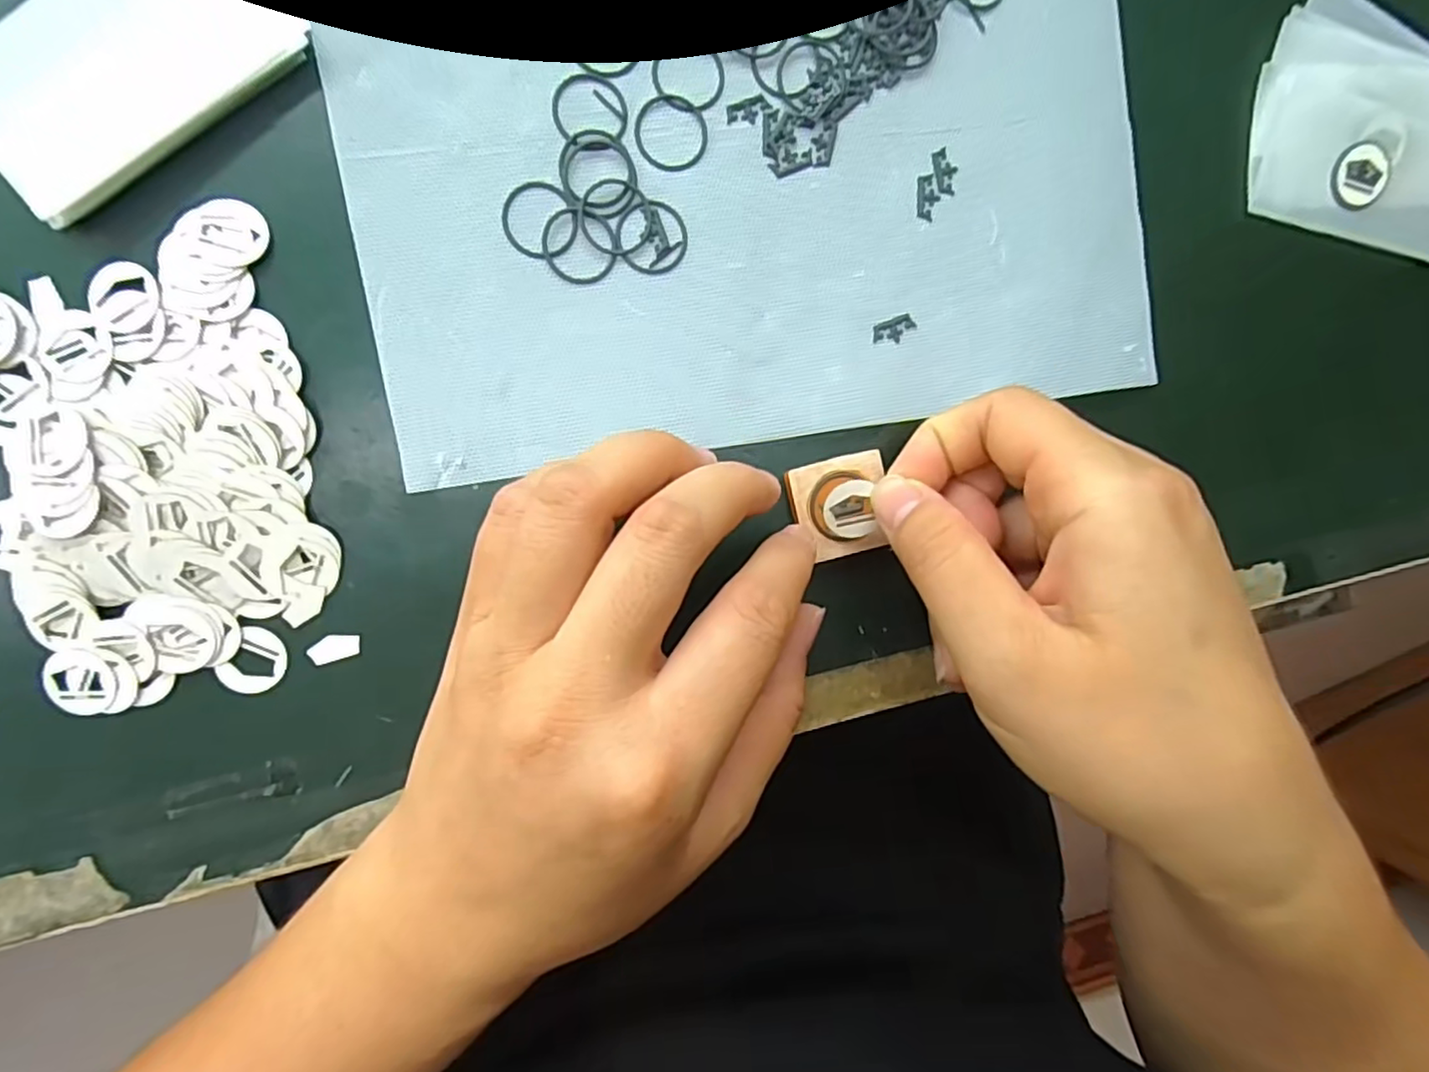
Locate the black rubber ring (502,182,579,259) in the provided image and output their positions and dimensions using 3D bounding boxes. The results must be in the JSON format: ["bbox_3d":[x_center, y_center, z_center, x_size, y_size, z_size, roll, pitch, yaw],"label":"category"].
[{"bbox_3d":[-0.049,-0.088,0.184,0.020,0.004,0.021,-1,94,-9],"label":"black rubber ring"}]

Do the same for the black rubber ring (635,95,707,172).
[{"bbox_3d":[-0.012,-0.115,0.187,0.020,0.004,0.021,-1,94,-9],"label":"black rubber ring"}]

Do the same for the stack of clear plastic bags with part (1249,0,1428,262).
[{"bbox_3d":[0.216,-0.136,0.218,0.080,0.011,0.074,13,92,-10],"label":"stack of clear plastic bags with part"}]

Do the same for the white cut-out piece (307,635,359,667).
[{"bbox_3d":[-0.107,0.032,0.185,0.014,0.004,0.007,-15,99,-11],"label":"white cut-out piece"}]

